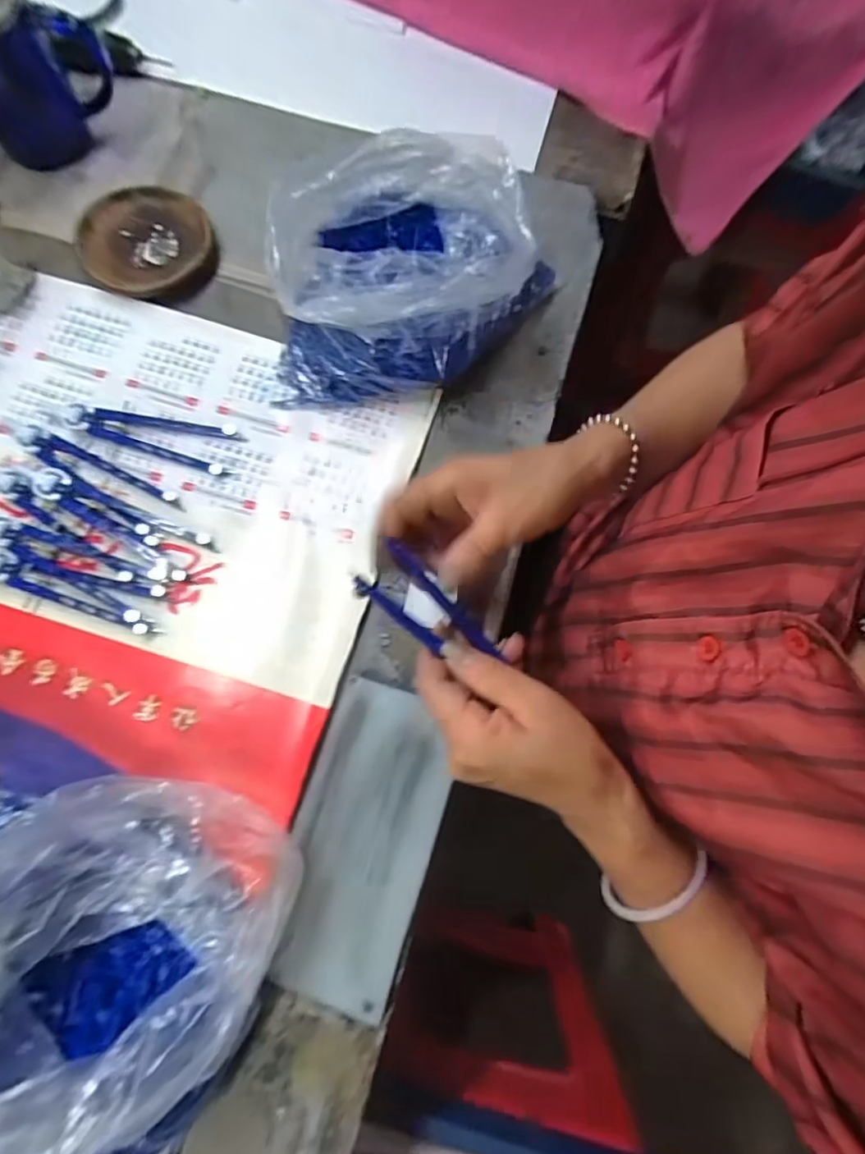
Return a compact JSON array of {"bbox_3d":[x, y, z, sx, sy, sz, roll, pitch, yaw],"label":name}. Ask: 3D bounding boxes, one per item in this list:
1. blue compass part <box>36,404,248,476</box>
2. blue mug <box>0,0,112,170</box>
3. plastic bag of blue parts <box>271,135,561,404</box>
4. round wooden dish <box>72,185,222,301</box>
[{"bbox_3d":[-0.234,-0.122,0.453,0.154,0.015,0.041,16,76,5],"label":"blue compass part"},{"bbox_3d":[-0.339,-0.432,0.460,0.118,0.135,0.099,-32,78,-8],"label":"blue mug"},{"bbox_3d":[-0.014,-0.238,0.444,0.225,0.090,0.170,-3,75,-1],"label":"plastic bag of blue parts"},{"bbox_3d":[-0.246,-0.292,0.490,0.117,0.020,0.107,0,75,1],"label":"round wooden dish"}]

